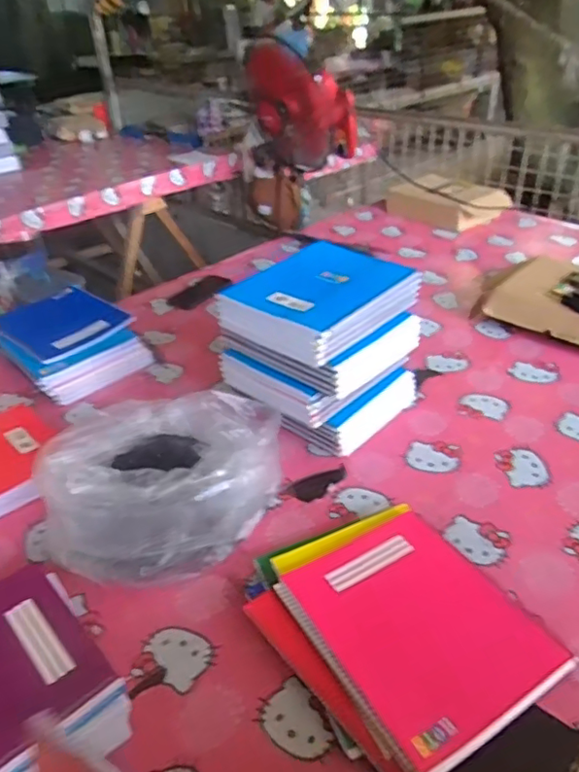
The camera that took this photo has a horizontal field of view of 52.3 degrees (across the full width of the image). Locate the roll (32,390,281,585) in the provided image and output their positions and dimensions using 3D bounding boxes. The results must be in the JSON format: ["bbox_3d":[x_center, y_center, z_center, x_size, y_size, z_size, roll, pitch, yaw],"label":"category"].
[{"bbox_3d":[-0.160,0.122,0.800,0.289,0.156,0.269,-3,34,2],"label":"roll"}]

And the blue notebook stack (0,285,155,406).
[{"bbox_3d":[-0.452,-0.092,1.199,0.236,0.086,0.315,-28,41,-31],"label":"blue notebook stack"}]

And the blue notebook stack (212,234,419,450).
[{"bbox_3d":[0.058,-0.062,0.978,0.256,0.244,0.228,-31,42,-33],"label":"blue notebook stack"}]

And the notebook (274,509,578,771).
[{"bbox_3d":[0.136,0.254,0.639,0.207,0.023,0.249,-22,39,-24],"label":"notebook"}]

